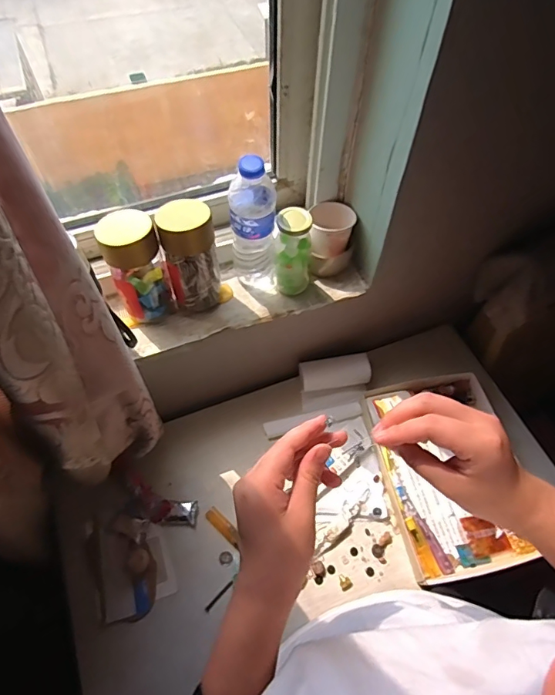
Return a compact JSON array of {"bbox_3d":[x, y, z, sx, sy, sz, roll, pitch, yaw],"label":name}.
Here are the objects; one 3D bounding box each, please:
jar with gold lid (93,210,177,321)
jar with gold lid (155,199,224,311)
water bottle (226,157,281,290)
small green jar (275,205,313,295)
[{"bbox_3d":[-0.195,-0.110,0.641,0.072,0.135,0.083,-23,61,-15],"label":"jar with gold lid"},{"bbox_3d":[-0.121,-0.130,0.649,0.072,0.136,0.083,-15,60,-11],"label":"jar with gold lid"},{"bbox_3d":[-0.034,-0.171,0.646,0.063,0.218,0.069,-5,58,-5],"label":"water bottle"},{"bbox_3d":[0.023,-0.139,0.672,0.051,0.133,0.046,-1,58,-2],"label":"small green jar"}]

